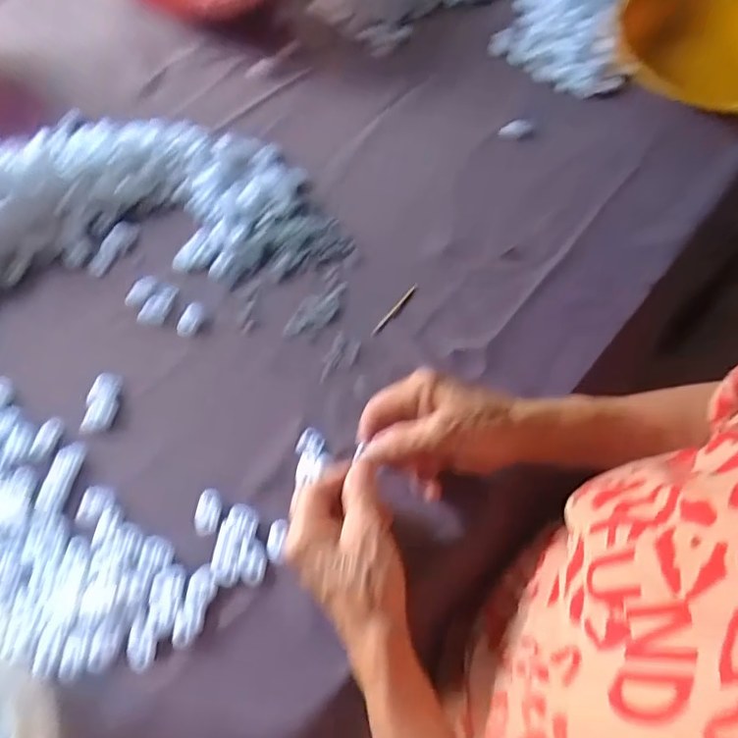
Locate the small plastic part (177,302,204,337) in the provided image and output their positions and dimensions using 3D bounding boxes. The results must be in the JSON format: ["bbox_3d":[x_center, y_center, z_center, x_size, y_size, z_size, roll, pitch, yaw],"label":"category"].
[{"bbox_3d":[-0.157,-0.045,0.505,0.016,0.007,0.032,23,61,12],"label":"small plastic part"}]

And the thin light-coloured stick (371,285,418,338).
[{"bbox_3d":[0.024,-0.055,0.520,0.006,0.005,0.071,33,63,14],"label":"thin light-coloured stick"}]

